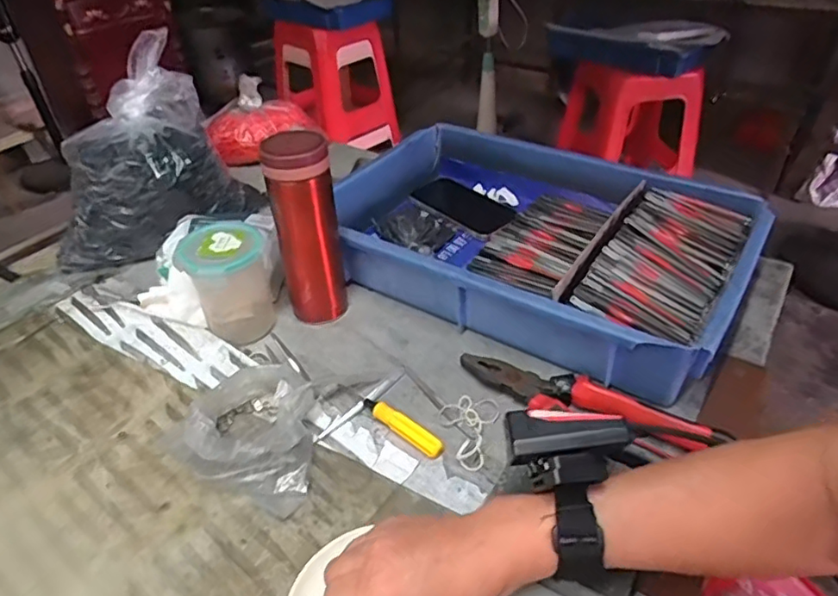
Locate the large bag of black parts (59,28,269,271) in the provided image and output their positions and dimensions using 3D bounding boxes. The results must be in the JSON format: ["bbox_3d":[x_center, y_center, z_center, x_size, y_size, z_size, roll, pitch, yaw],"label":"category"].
[{"bbox_3d":[-0.321,-0.161,0.690,0.181,0.199,0.165,2,37,6],"label":"large bag of black parts"}]

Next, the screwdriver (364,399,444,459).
[{"bbox_3d":[-0.015,0.108,0.497,0.085,0.017,0.017,26,47,31],"label":"screwdriver"}]

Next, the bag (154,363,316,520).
[{"bbox_3d":[-0.136,0.099,0.487,0.138,0.047,0.123,16,42,22],"label":"bag"}]

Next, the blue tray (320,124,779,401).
[{"bbox_3d":[0.119,-0.065,0.658,0.440,0.088,0.297,22,44,27],"label":"blue tray"}]

